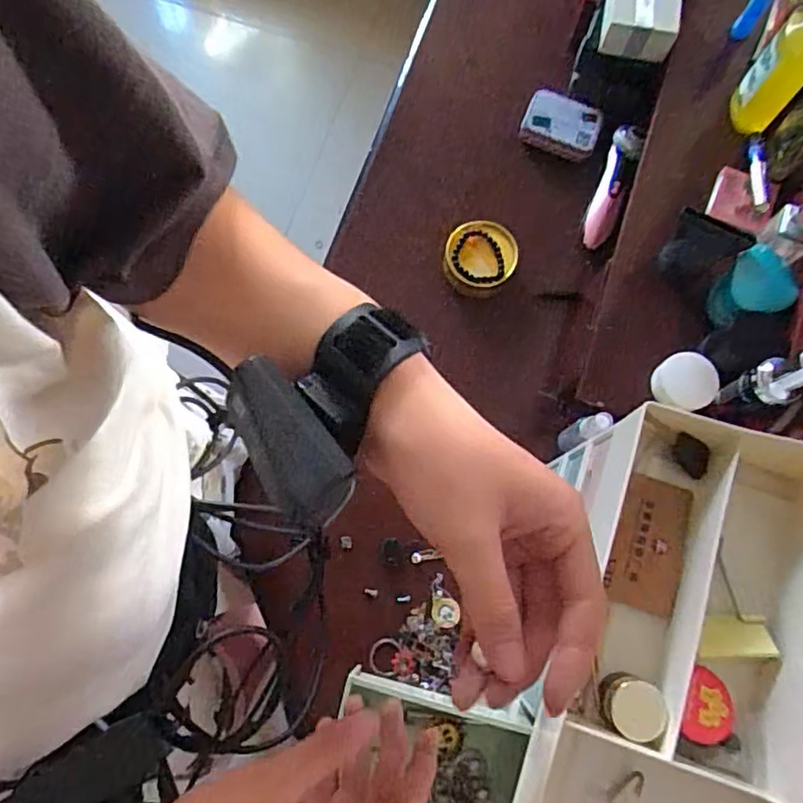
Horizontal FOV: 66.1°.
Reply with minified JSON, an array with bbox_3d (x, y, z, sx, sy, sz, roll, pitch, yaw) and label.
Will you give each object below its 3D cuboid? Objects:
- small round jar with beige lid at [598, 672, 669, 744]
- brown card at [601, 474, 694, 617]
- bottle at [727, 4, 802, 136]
[{"bbox_3d":[0.135,0.179,0.361,0.031,0.025,0.032,0,76,-2],"label":"small round jar with beige lid"},{"bbox_3d":[0.163,0.094,0.407,0.046,0.008,0.085,19,76,3],"label":"brown card"},{"bbox_3d":[0.381,-0.336,0.612,0.048,0.140,0.047,6,76,0],"label":"bottle"}]

